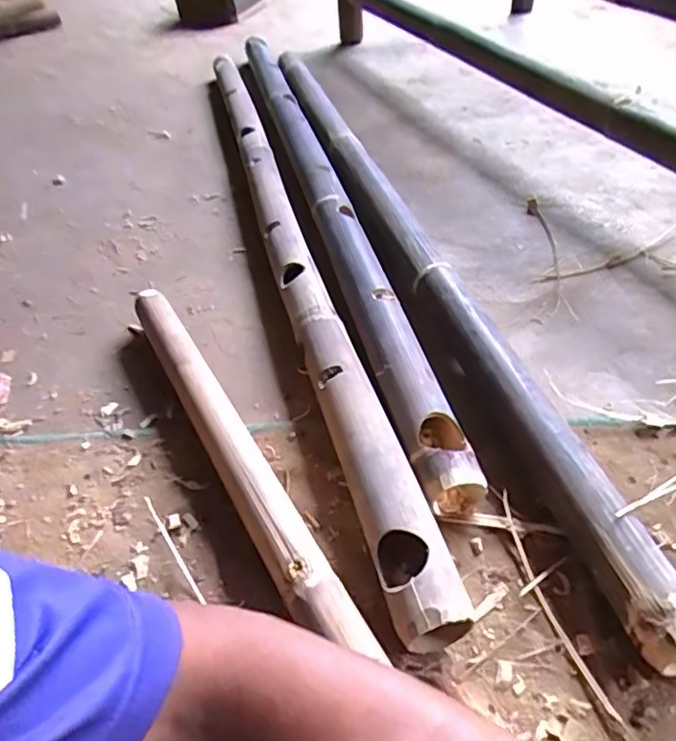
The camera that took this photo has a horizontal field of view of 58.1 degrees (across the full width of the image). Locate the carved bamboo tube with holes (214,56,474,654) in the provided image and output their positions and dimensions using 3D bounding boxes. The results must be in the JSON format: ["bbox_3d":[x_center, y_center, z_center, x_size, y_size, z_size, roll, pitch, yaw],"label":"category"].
[{"bbox_3d":[-0.100,-0.246,1.023,0.070,0.069,1.429,-14,44,-8],"label":"carved bamboo tube with holes"}]

